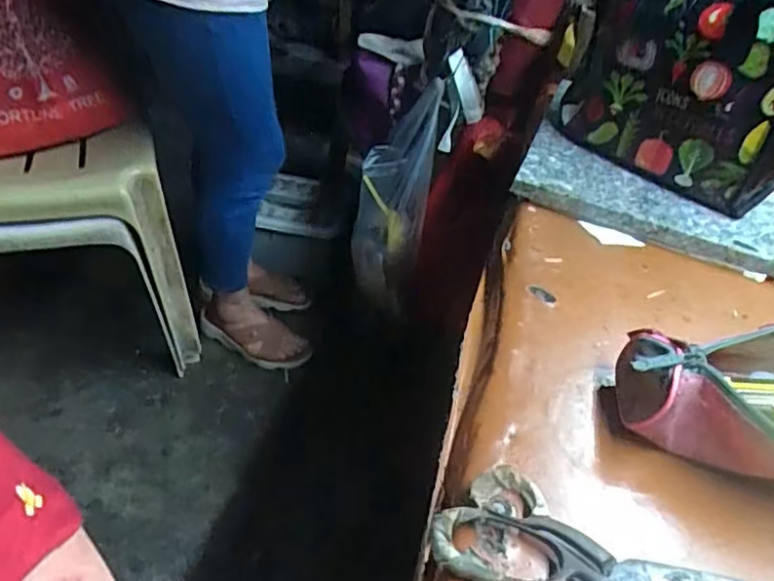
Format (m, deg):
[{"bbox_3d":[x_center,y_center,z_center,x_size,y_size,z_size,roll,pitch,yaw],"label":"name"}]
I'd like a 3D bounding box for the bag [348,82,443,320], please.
[{"bbox_3d":[0.006,-0.123,1.089,0.132,0.445,0.140,5,41,-5],"label":"bag"}]

